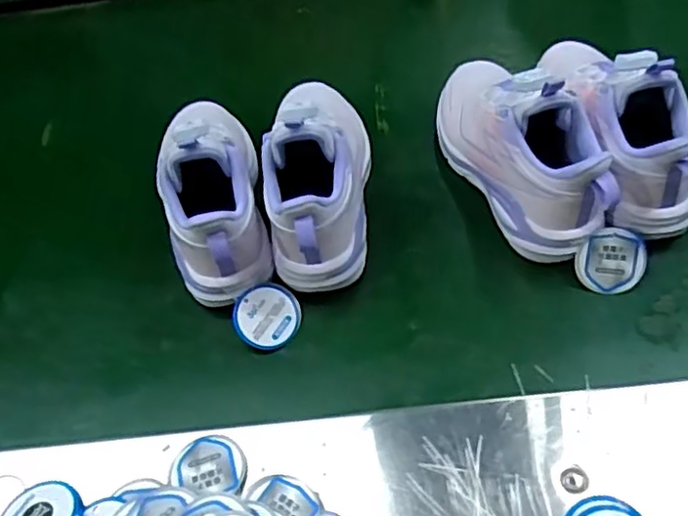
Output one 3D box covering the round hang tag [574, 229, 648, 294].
[{"bbox_3d":[0.199,0.002,0.487,0.050,0.048,0.004,17,10,2],"label":"round hang tag"}]

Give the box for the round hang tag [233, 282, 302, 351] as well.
[{"bbox_3d":[-0.058,0.044,0.498,0.049,0.004,0.050,5,75,-17],"label":"round hang tag"}]

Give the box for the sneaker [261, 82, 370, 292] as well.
[{"bbox_3d":[-0.020,-0.078,0.526,0.080,0.110,0.202,0,54,6],"label":"sneaker"}]

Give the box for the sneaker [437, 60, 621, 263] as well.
[{"bbox_3d":[0.138,-0.098,0.524,0.075,0.115,0.208,-20,56,-8],"label":"sneaker"}]

